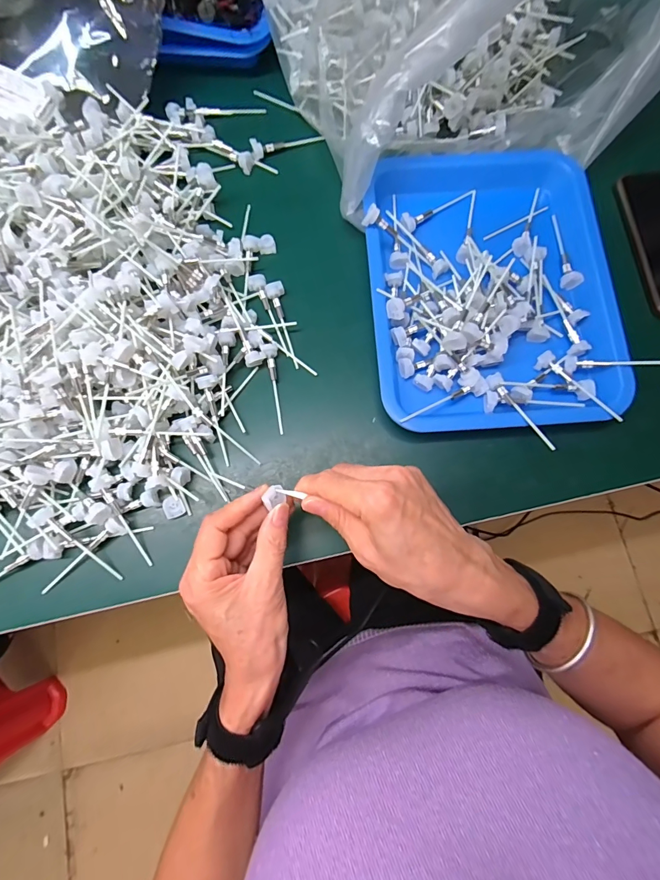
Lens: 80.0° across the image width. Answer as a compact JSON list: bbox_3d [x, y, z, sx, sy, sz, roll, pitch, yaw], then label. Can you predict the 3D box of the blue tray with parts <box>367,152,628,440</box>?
[{"bbox_3d":[0.150,-0.157,0.377,0.226,0.039,0.301,-3,79,-1],"label":"blue tray with parts"}]

